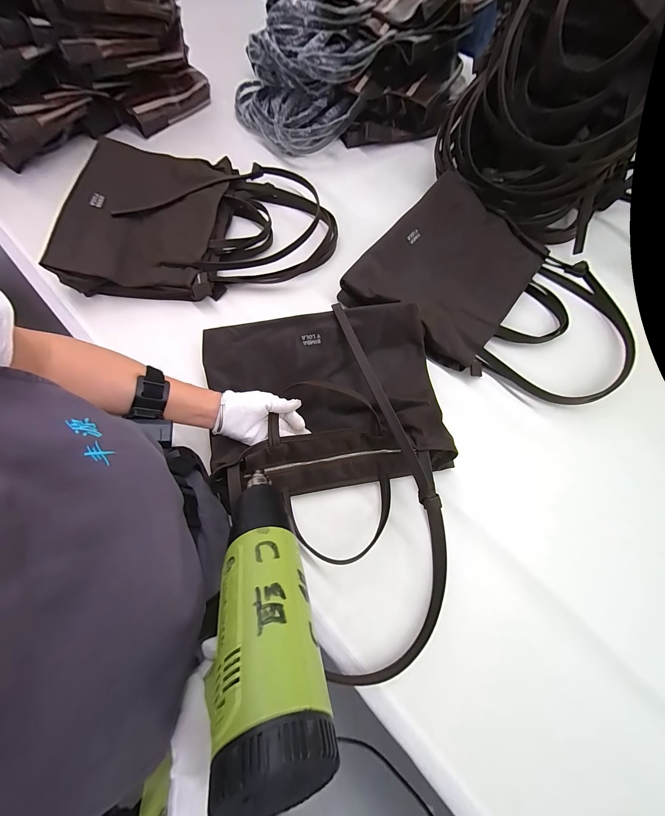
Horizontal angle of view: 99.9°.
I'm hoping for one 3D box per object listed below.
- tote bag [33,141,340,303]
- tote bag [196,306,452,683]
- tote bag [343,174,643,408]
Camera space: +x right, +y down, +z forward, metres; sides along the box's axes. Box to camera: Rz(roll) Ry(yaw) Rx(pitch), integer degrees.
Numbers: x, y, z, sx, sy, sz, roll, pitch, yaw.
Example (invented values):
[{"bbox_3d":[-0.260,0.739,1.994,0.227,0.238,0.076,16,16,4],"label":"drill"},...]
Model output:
[{"bbox_3d":[-0.262,-0.406,0.598,0.517,0.082,0.374,0,70,0],"label":"tote bag"},{"bbox_3d":[0.000,0.076,0.413,0.353,0.083,0.485,-8,70,-3],"label":"tote bag"},{"bbox_3d":[0.317,-0.221,0.543,0.498,0.066,0.383,36,74,12],"label":"tote bag"}]

